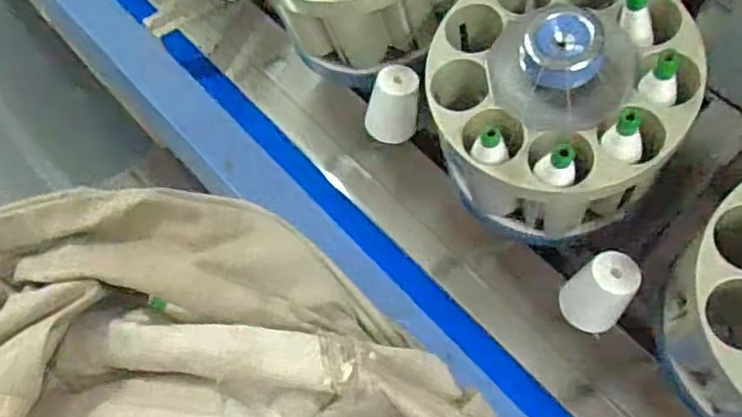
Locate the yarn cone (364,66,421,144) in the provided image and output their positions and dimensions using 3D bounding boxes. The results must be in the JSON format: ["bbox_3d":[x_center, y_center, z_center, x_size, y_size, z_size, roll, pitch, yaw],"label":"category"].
[{"bbox_3d":[0.024,-0.119,0.743,0.055,0.083,0.049,-1,57,-4],"label":"yarn cone"}]

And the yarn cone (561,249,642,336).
[{"bbox_3d":[0.226,0.082,0.639,0.057,0.084,0.047,40,63,20],"label":"yarn cone"}]

